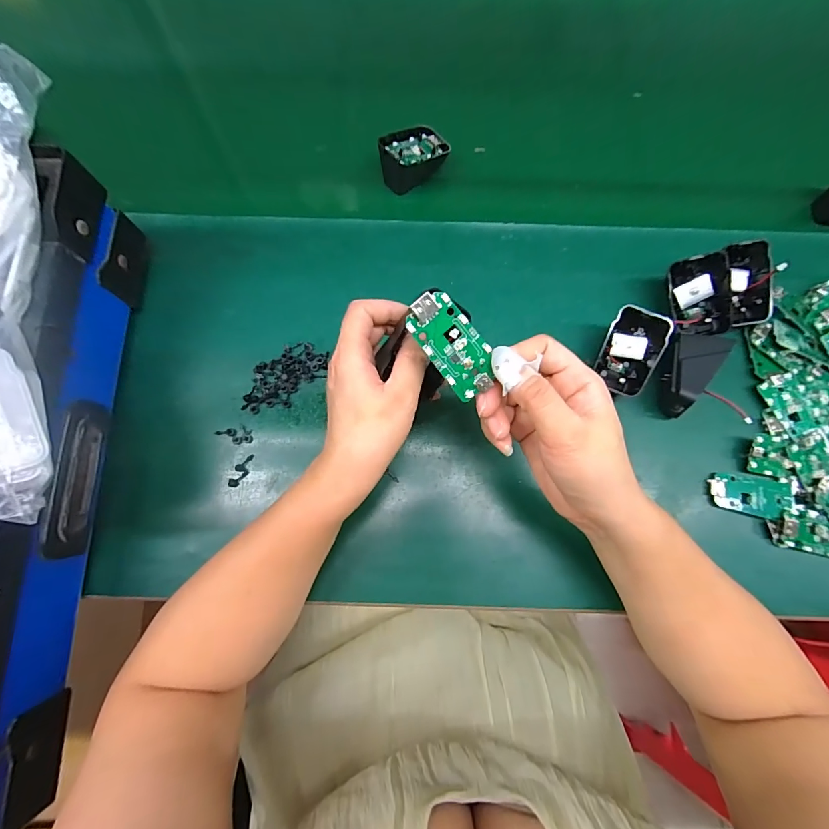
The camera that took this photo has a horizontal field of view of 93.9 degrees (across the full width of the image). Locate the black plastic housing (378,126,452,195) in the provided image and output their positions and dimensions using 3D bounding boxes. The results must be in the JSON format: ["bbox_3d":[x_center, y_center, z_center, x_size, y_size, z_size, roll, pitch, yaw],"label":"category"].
[{"bbox_3d":[-0.002,-0.264,0.392,0.075,0.034,0.045,-34,80,-9],"label":"black plastic housing"}]

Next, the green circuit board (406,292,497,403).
[{"bbox_3d":[0.022,-0.039,0.218,0.029,0.009,0.062,-42,107,-14],"label":"green circuit board"}]

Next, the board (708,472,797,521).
[{"bbox_3d":[0.278,0.068,0.319,0.065,0.010,0.031,8,76,2],"label":"board"}]

